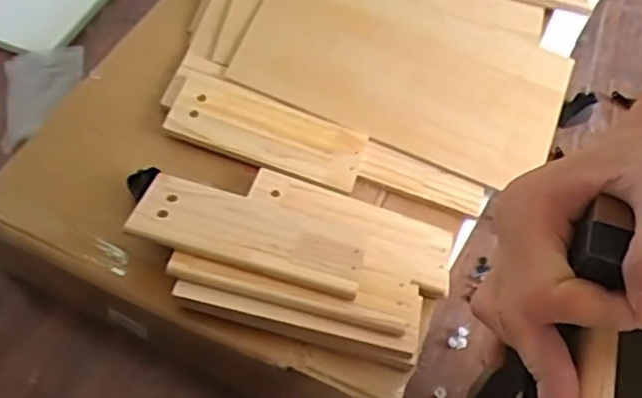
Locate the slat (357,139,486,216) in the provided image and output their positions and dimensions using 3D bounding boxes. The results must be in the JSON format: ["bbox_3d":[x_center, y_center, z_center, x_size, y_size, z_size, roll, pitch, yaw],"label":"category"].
[{"bbox_3d":[0.159,-0.031,1.016,0.201,0.010,0.061,20,65,-4],"label":"slat"}]

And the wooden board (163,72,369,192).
[{"bbox_3d":[-0.081,-0.108,0.994,0.292,0.013,0.113,20,60,-4],"label":"wooden board"}]

